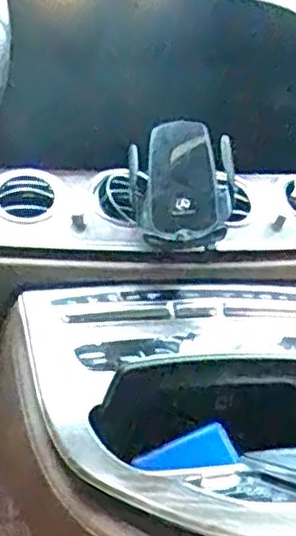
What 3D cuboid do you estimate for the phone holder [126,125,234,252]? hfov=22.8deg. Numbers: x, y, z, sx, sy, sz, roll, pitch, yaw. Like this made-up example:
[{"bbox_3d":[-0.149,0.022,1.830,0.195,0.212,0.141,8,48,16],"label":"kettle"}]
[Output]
[{"bbox_3d":[0.030,-0.074,0.648,0.092,0.108,0.088,0,1,0],"label":"phone holder"}]

